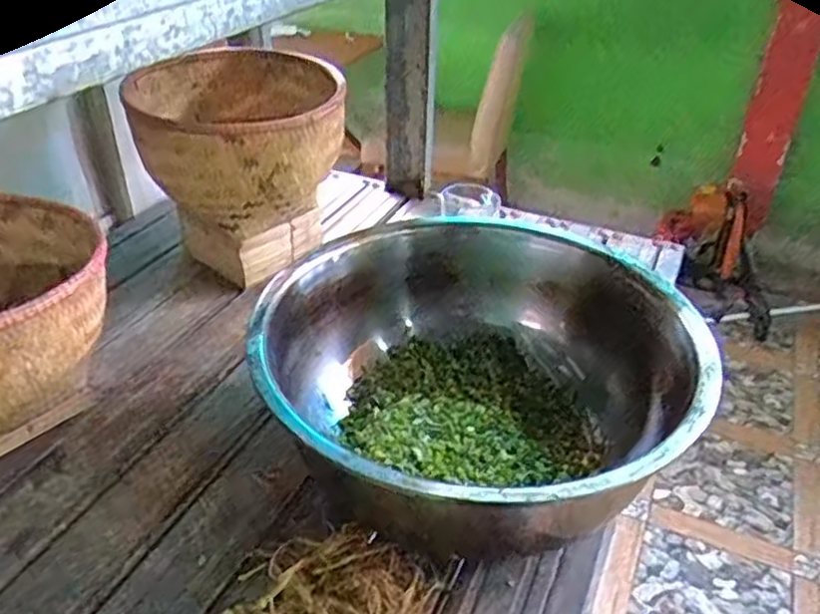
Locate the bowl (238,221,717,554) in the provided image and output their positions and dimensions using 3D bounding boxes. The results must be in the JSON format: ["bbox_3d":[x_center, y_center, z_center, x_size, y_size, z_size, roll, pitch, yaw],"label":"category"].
[{"bbox_3d":[0.059,0.075,0.617,0.350,0.151,0.339,0,35,0],"label":"bowl"}]

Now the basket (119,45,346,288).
[{"bbox_3d":[-0.202,-0.165,0.880,0.233,0.236,0.240,-10,36,-15],"label":"basket"}]

